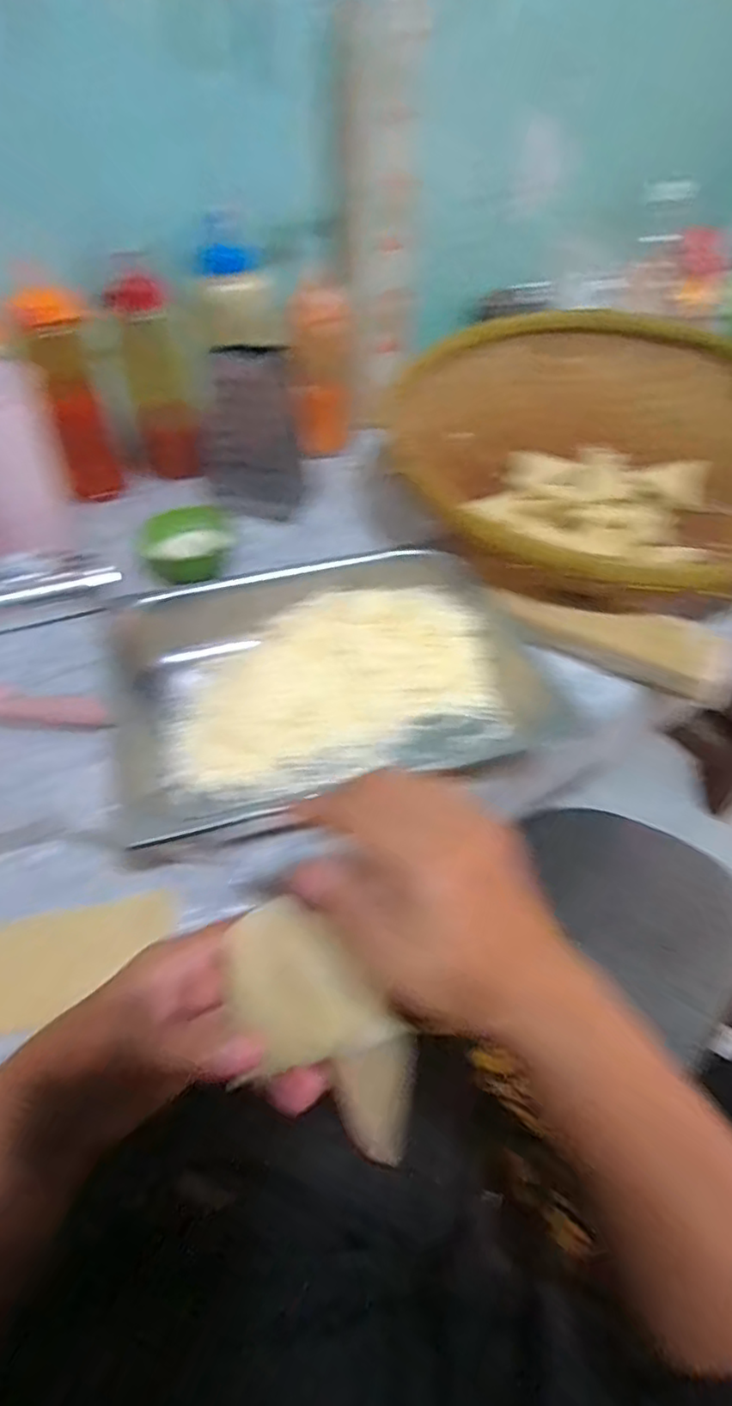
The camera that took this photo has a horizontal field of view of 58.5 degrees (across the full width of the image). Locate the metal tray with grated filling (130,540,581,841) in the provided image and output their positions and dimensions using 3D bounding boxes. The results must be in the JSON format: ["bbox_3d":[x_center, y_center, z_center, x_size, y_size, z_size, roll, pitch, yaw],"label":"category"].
[{"bbox_3d":[-0.034,-0.028,0.536,0.327,0.047,0.223,-11,49,-12],"label":"metal tray with grated filling"}]

